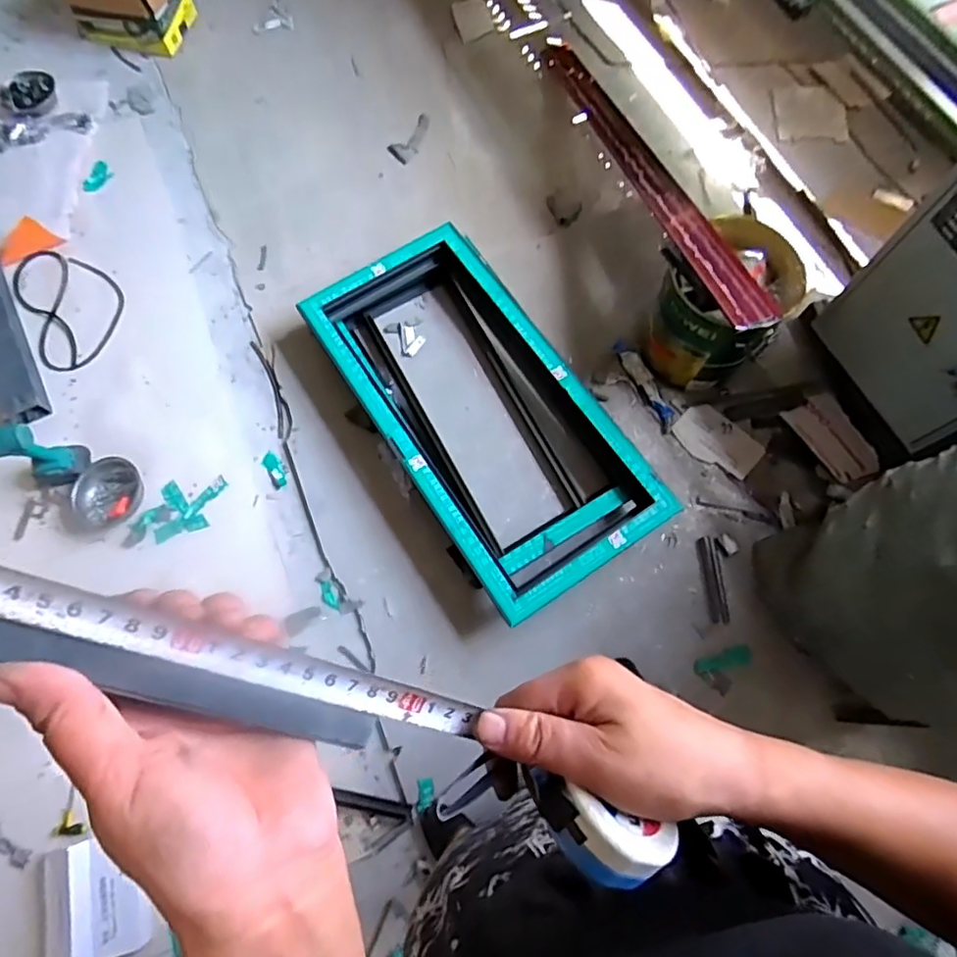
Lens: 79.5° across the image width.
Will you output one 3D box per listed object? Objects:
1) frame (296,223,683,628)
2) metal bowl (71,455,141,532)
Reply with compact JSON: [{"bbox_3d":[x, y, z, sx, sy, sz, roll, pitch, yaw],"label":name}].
[{"bbox_3d":[0.011,-0.193,1.498,0.533,0.144,1.012,-32,75,-10],"label":"frame"},{"bbox_3d":[-0.952,0.048,1.472,0.147,0.054,0.198,36,75,11],"label":"metal bowl"}]

